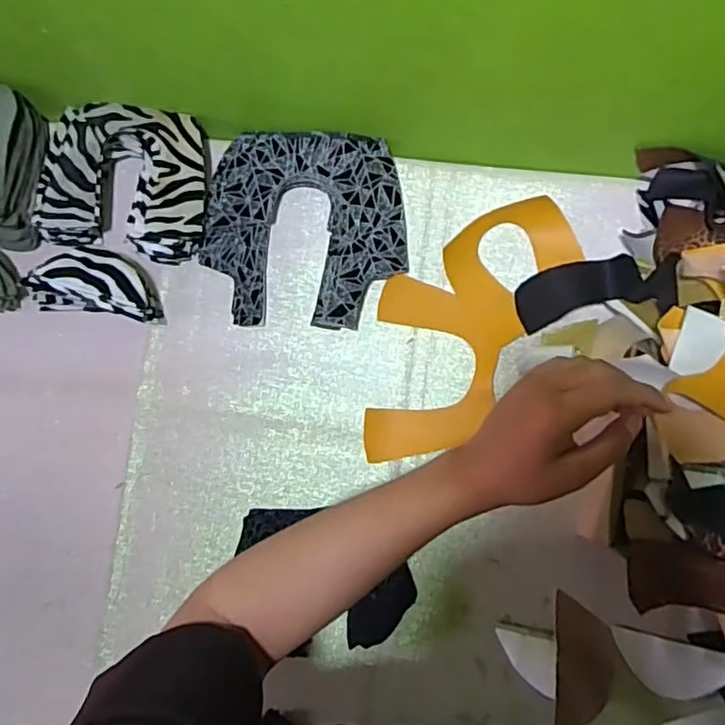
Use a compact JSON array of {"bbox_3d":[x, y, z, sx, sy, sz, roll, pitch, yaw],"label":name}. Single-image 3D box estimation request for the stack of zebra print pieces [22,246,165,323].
[{"bbox_3d":[-0.259,-0.076,0.611,0.133,0.055,0.061,9,81,5],"label":"stack of zebra print pieces"}]

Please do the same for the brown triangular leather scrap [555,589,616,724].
[{"bbox_3d":[0.191,0.258,0.543,0.049,0.004,0.106,7,68,1],"label":"brown triangular leather scrap"}]

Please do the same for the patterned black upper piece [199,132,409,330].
[{"bbox_3d":[-0.055,-0.127,0.614,0.191,0.040,0.180,4,81,4],"label":"patterned black upper piece"}]

